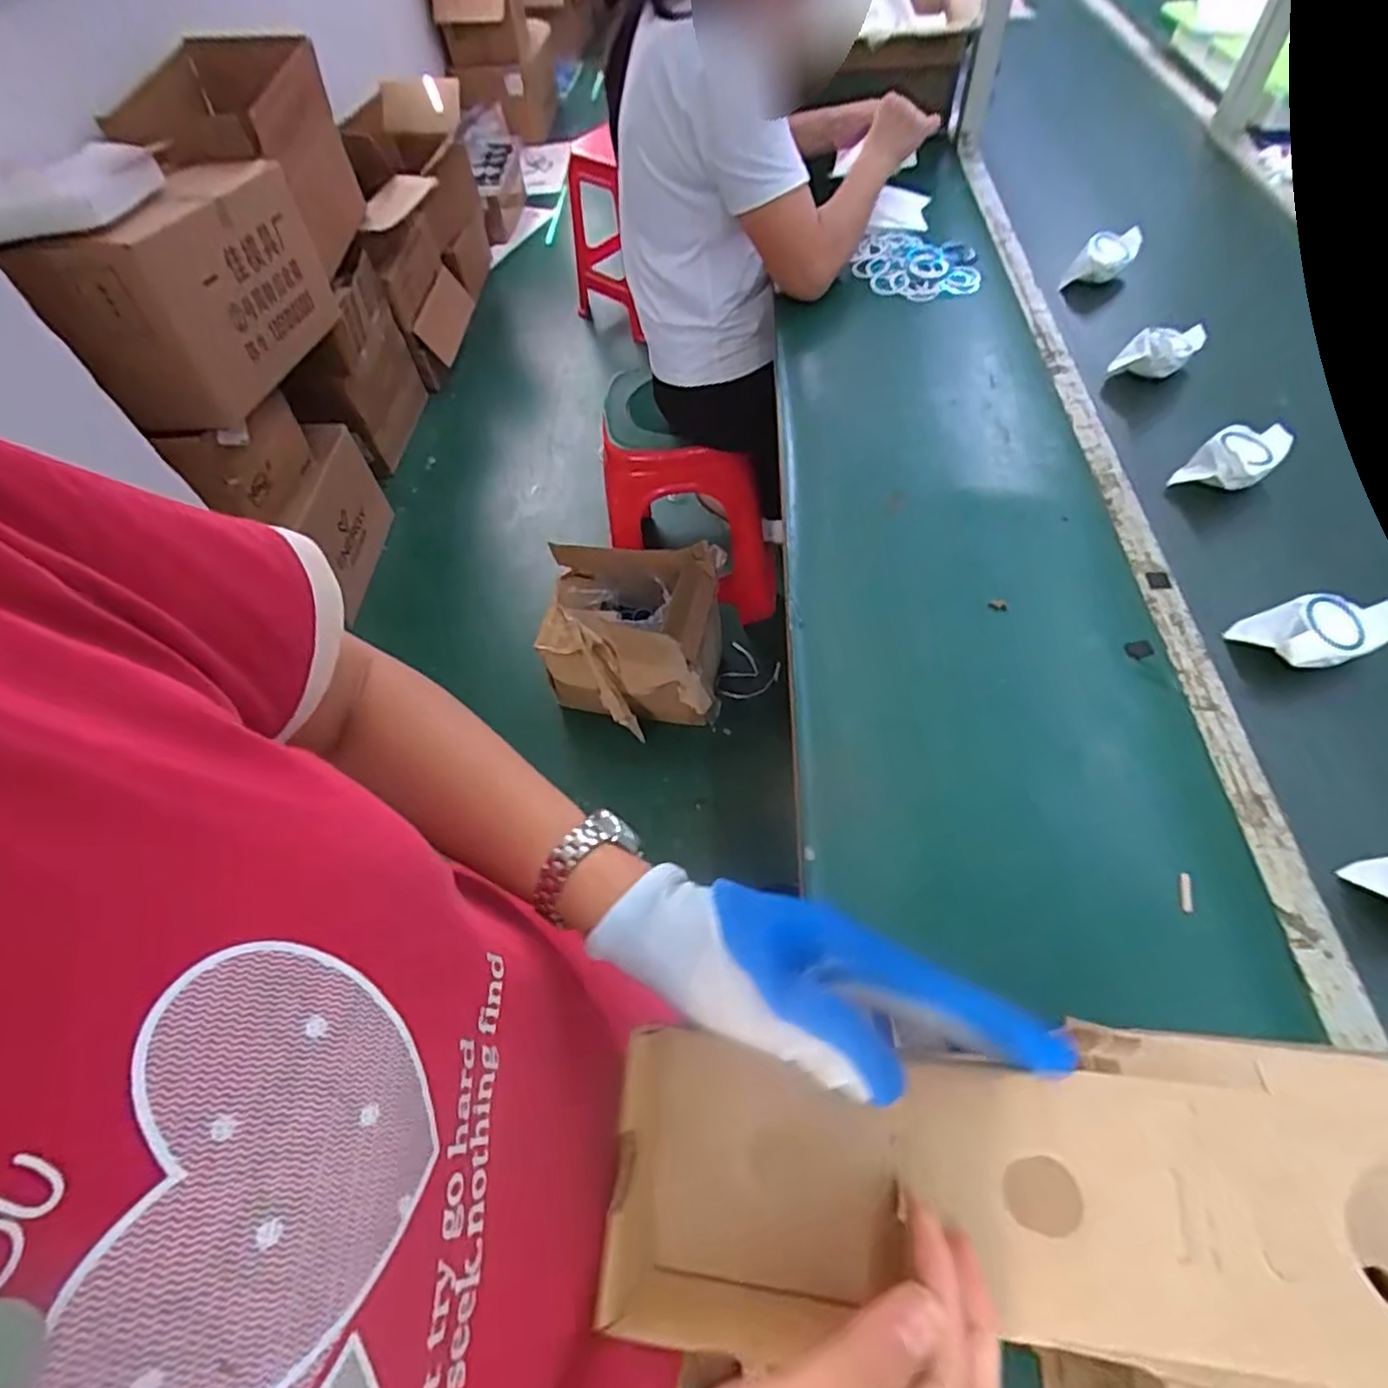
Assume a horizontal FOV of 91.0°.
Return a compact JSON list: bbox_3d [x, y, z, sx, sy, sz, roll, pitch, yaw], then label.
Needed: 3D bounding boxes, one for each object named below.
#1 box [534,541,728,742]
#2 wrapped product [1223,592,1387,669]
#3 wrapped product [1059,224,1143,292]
[{"bbox_3d":[-0.136,-0.114,1.440,0.376,0.264,0.308,1,58,7],"label":"box"},{"bbox_3d":[0.570,-0.060,0.625,0.110,0.042,0.075,-22,58,-8],"label":"wrapped product"},{"bbox_3d":[0.599,-0.623,0.983,0.120,0.051,0.048,-31,61,-17],"label":"wrapped product"}]

